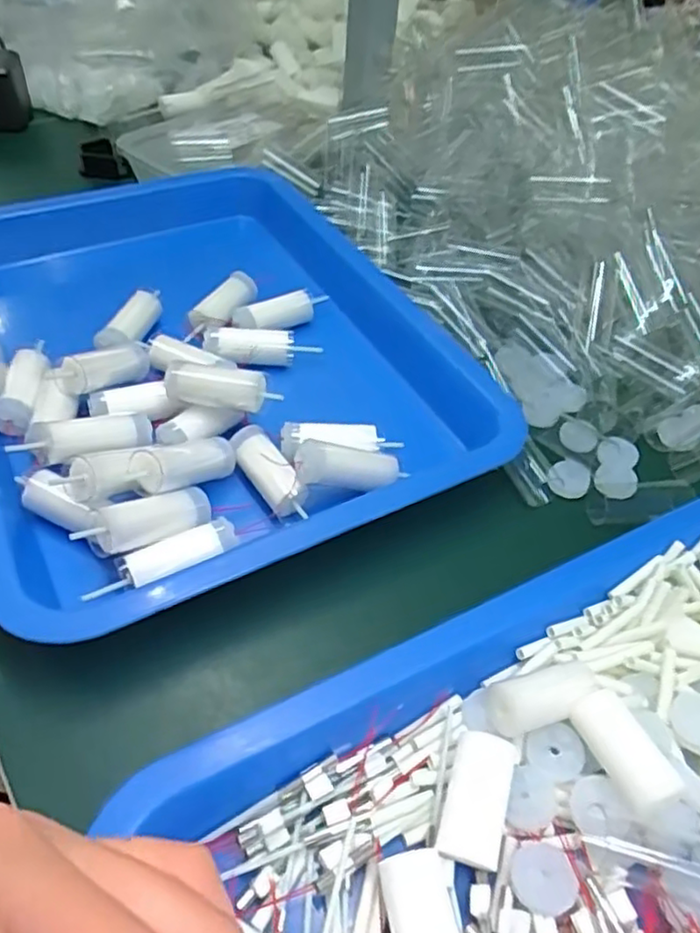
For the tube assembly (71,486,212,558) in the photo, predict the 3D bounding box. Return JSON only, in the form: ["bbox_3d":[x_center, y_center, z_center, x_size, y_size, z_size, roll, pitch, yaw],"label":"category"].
[{"bbox_3d":[-0.088,0.024,0.298,0.061,0.016,0.017,-17,48,-41],"label":"tube assembly"}]

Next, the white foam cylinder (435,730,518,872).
[{"bbox_3d":[0.044,0.115,0.235,0.022,0.019,0.039,16,49,9],"label":"white foam cylinder"}]

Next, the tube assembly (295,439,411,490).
[{"bbox_3d":[0.002,0.000,0.329,0.056,0.015,0.017,6,44,-22],"label":"tube assembly"}]

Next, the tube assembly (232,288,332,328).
[{"bbox_3d":[-0.041,-0.097,0.424,0.065,0.018,0.015,-23,54,-23],"label":"tube assembly"}]

